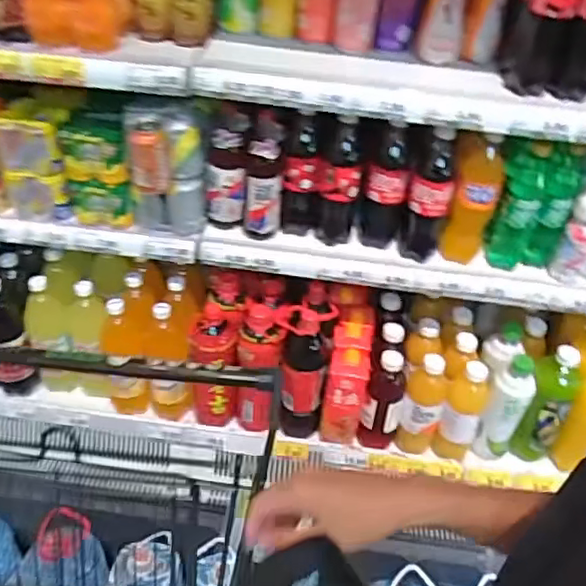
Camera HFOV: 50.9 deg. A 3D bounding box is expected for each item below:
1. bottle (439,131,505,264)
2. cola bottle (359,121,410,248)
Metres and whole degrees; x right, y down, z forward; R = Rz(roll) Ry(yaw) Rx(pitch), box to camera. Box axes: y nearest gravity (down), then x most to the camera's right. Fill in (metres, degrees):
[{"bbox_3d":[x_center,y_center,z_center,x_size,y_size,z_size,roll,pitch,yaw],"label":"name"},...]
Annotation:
[{"bbox_3d":[0.312,-0.161,1.071,0.082,0.257,0.072,18,41,16],"label":"bottle"},{"bbox_3d":[0.160,-0.180,1.058,0.069,0.259,0.077,11,39,8],"label":"cola bottle"}]

